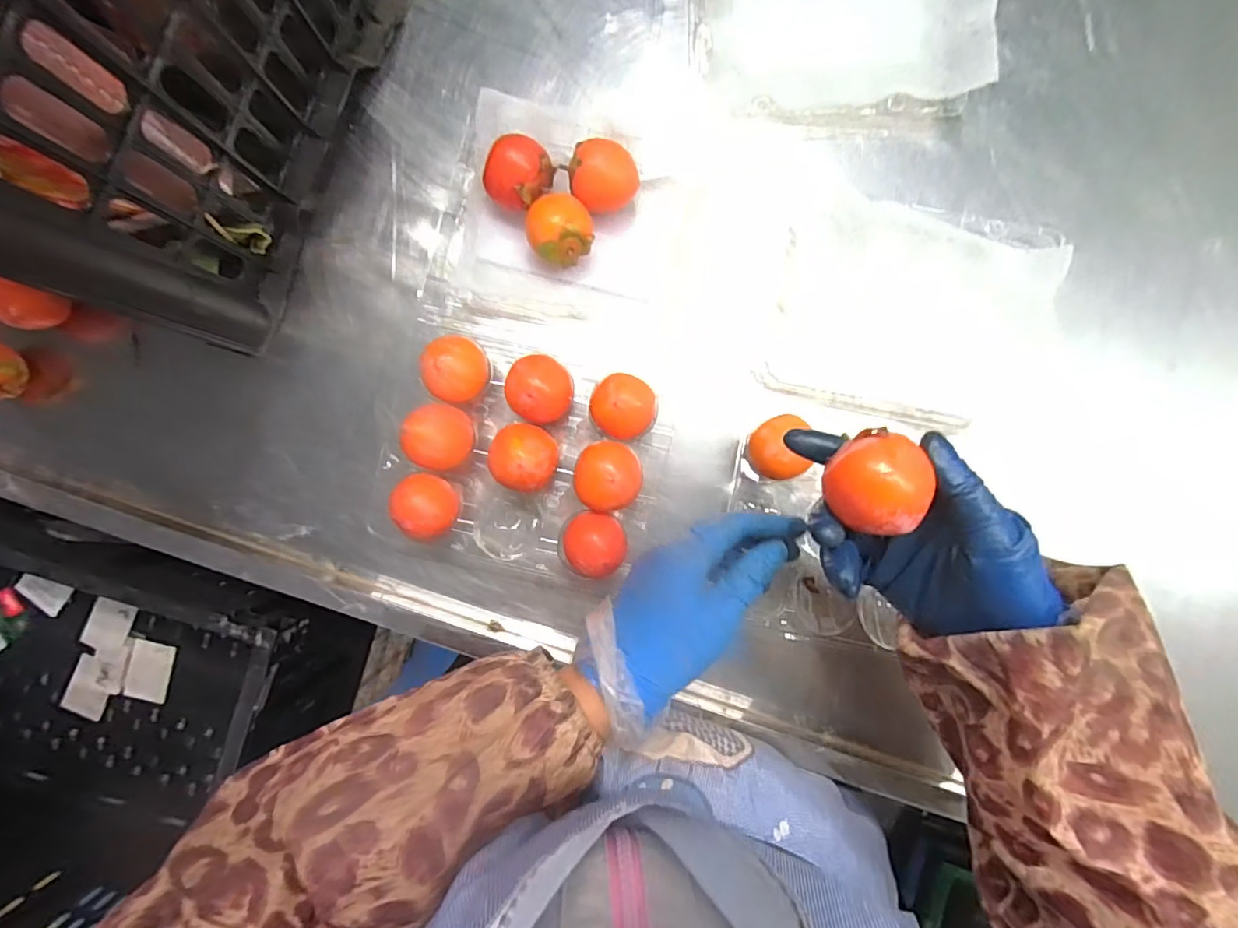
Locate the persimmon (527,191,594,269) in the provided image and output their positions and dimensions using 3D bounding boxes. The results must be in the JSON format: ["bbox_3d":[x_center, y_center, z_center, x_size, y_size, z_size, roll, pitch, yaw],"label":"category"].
[{"bbox_3d":[-0.040,-0.161,0.380,0.042,0.040,0.041,0,92,1],"label":"persimmon"}]

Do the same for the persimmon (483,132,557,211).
[{"bbox_3d":[-0.070,-0.199,0.381,0.038,0.035,0.044,33,93,0],"label":"persimmon"}]

